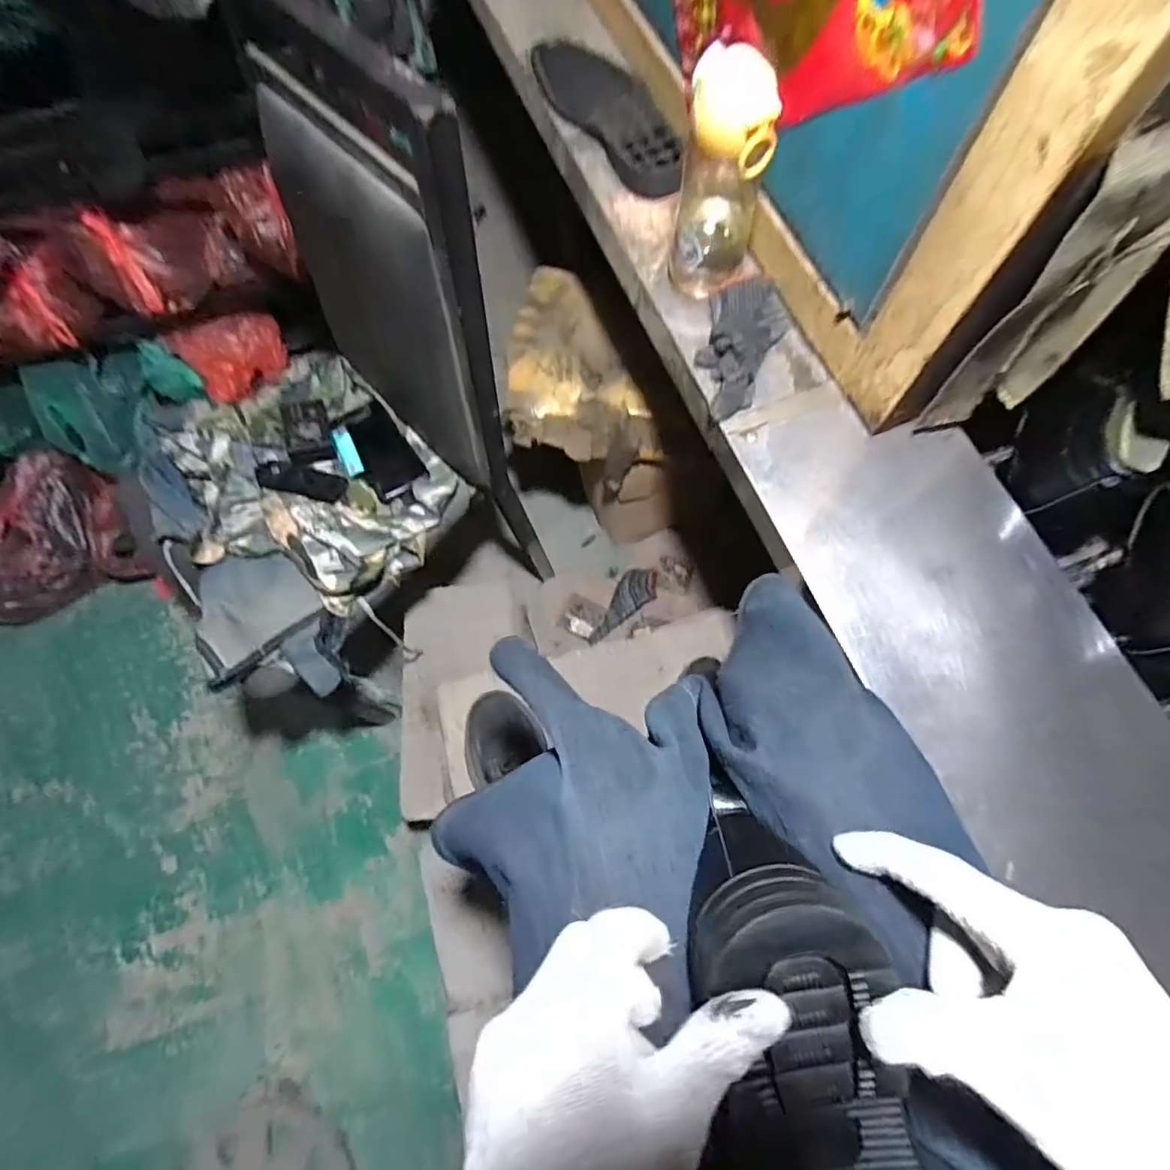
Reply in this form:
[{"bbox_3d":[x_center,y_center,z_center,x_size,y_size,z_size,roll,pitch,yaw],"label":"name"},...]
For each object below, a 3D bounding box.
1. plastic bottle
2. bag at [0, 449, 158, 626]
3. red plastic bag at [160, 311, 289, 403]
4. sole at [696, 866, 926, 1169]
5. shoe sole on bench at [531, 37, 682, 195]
[{"bbox_3d":[0.122,-0.354,0.543,0.073,0.209,0.065,10,73,6],"label":"plastic bottle"},{"bbox_3d":[-1.135,-0.098,1.225,0.367,0.157,0.258,-23,72,-4],"label":"bag"},{"bbox_3d":[-0.720,-0.482,1.220,0.197,0.112,0.119,-38,74,-9],"label":"red plastic bag"},{"bbox_3d":[0.117,0.257,0.272,0.085,0.033,0.250,-16,94,-4],"label":"sole"},{"bbox_3d":[0.032,-0.570,0.703,0.091,0.033,0.289,-32,73,-7],"label":"shoe sole on bench"}]

